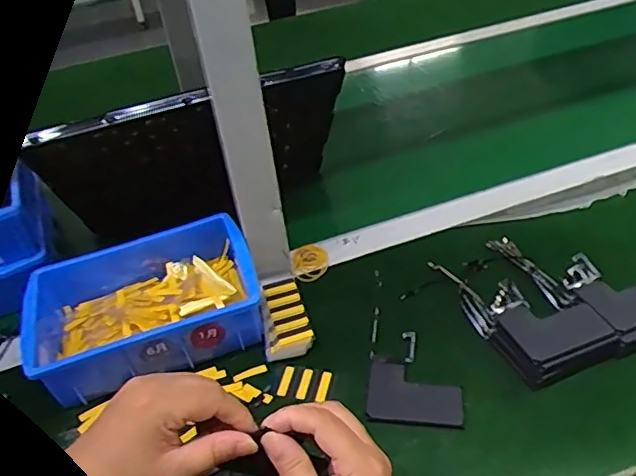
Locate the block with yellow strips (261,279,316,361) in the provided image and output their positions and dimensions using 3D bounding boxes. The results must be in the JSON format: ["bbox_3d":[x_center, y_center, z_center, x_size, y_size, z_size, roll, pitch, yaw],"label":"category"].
[{"bbox_3d":[-0.031,0.073,0.534,0.045,0.011,0.090,-10,40,-3],"label":"block with yellow strips"}]

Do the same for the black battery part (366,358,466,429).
[{"bbox_3d":[0.080,0.126,0.465,0.075,0.007,0.057,1,41,10],"label":"black battery part"}]

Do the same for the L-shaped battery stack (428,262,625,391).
[{"bbox_3d":[0.182,0.060,0.510,0.091,0.031,0.151,-15,40,-9],"label":"L-shaped battery stack"}]

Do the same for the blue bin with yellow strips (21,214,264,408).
[{"bbox_3d":[-0.164,0.056,0.528,0.200,0.065,0.147,-18,41,-13],"label":"blue bin with yellow strips"}]

